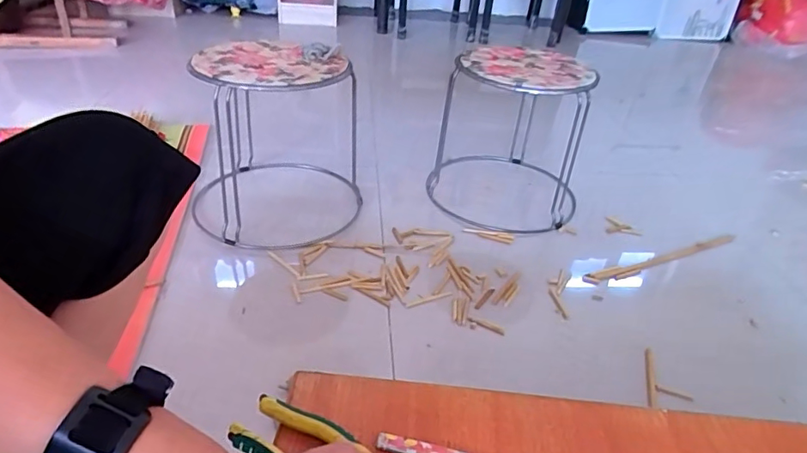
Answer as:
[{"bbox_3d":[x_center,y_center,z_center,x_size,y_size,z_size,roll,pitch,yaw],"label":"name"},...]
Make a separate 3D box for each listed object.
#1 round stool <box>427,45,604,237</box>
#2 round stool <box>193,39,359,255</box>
[{"bbox_3d":[0.259,-0.216,1.138,0.358,0.309,0.376,9,35,6],"label":"round stool"},{"bbox_3d":[-0.254,-0.178,1.019,0.306,0.320,0.325,-5,37,-15],"label":"round stool"}]

